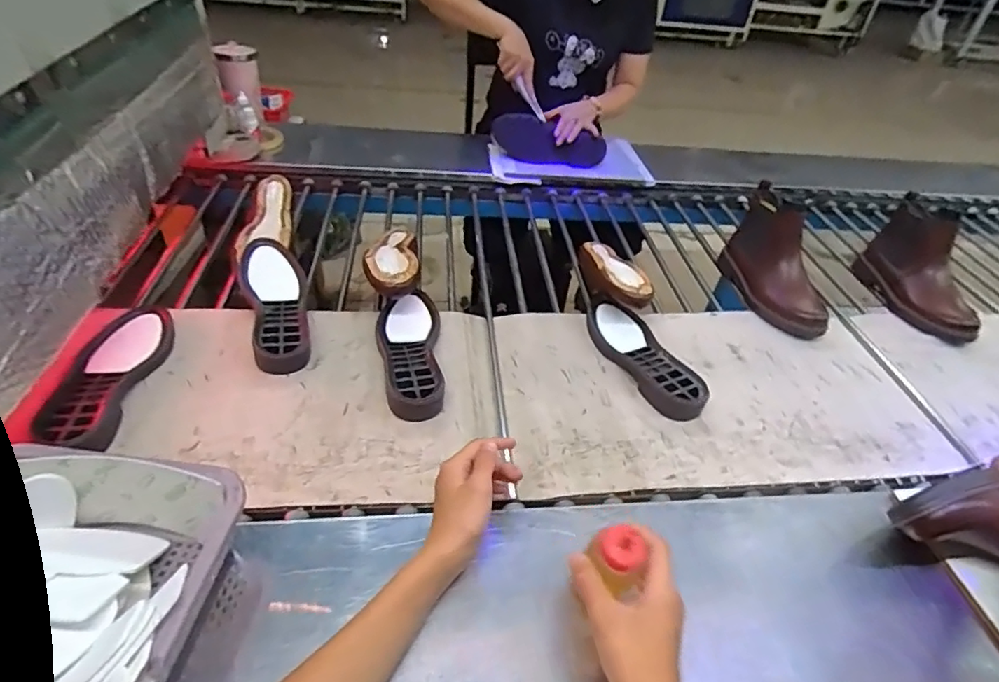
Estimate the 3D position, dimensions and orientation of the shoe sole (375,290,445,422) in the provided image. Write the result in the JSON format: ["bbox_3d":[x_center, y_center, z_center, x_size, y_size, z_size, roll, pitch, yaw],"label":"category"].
[{"bbox_3d":[-0.126,0.013,0.782,0.086,0.034,0.241,-2,42,-11],"label":"shoe sole"}]

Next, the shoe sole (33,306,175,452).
[{"bbox_3d":[-0.478,0.041,0.685,0.081,0.035,0.237,4,41,-5],"label":"shoe sole"}]

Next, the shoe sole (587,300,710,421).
[{"bbox_3d":[0.213,0.020,0.825,0.091,0.032,0.247,-12,45,-22],"label":"shoe sole"}]

